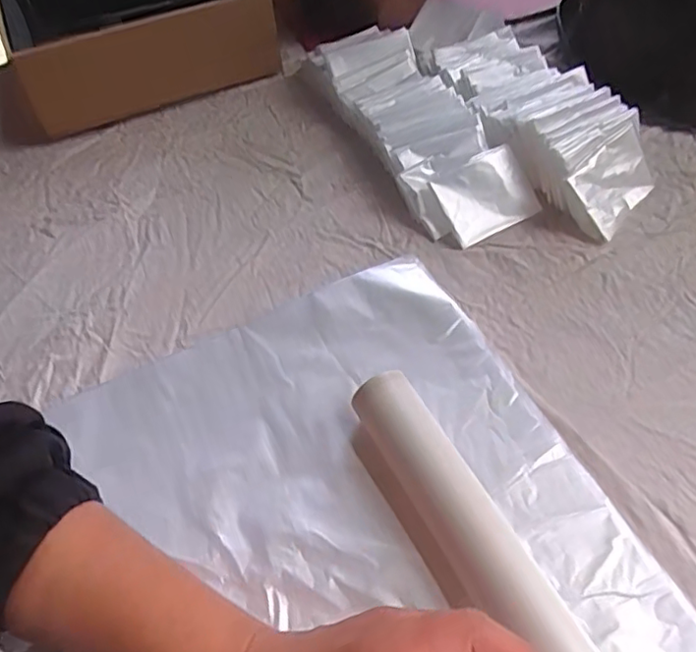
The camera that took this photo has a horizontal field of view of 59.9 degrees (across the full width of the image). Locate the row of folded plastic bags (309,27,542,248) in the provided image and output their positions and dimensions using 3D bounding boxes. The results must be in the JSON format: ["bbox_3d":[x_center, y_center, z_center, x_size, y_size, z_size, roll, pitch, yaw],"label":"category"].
[{"bbox_3d":[0.066,-0.188,0.567,0.107,0.049,0.282,-20,54,-12],"label":"row of folded plastic bags"}]

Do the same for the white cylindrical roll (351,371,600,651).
[{"bbox_3d":[0.108,0.167,0.298,0.046,0.036,0.354,-24,55,-14],"label":"white cylindrical roll"}]

